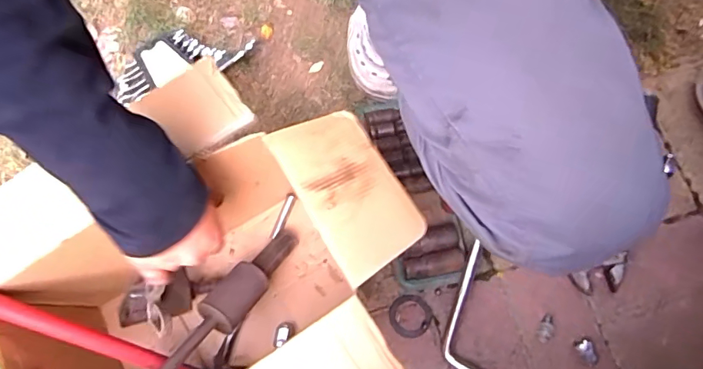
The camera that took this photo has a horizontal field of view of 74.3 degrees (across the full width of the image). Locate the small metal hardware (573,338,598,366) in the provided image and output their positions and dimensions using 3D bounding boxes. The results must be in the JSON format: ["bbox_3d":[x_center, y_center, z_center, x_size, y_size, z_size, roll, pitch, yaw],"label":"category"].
[{"bbox_3d":[0.292,0.208,0.575,0.020,0.017,0.032,-21,75,-4],"label":"small metal hardware"}]

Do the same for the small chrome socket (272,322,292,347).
[{"bbox_3d":[-0.088,0.192,0.592,0.020,0.018,0.031,16,76,6],"label":"small chrome socket"}]

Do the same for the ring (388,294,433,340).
[{"bbox_3d":[0.076,0.171,0.604,0.053,0.004,0.053,-1,74,2],"label":"ring"}]

